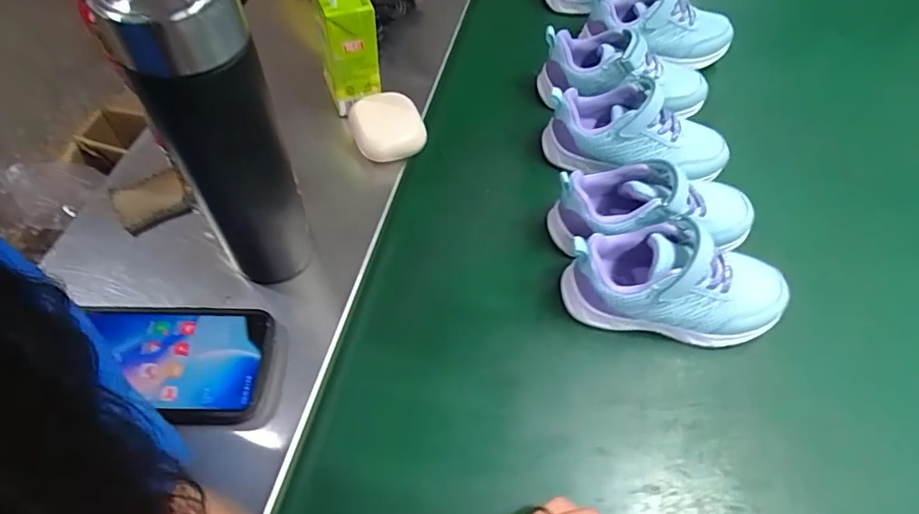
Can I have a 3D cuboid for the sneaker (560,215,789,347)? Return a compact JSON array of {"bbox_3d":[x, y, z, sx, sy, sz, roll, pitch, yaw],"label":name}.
[{"bbox_3d":[0.168,0.020,0.414,0.167,0.072,0.070,9,61,7],"label":"sneaker"}]

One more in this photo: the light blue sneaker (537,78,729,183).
[{"bbox_3d":[0.166,-0.116,0.499,0.169,0.075,0.065,9,61,7],"label":"light blue sneaker"}]

